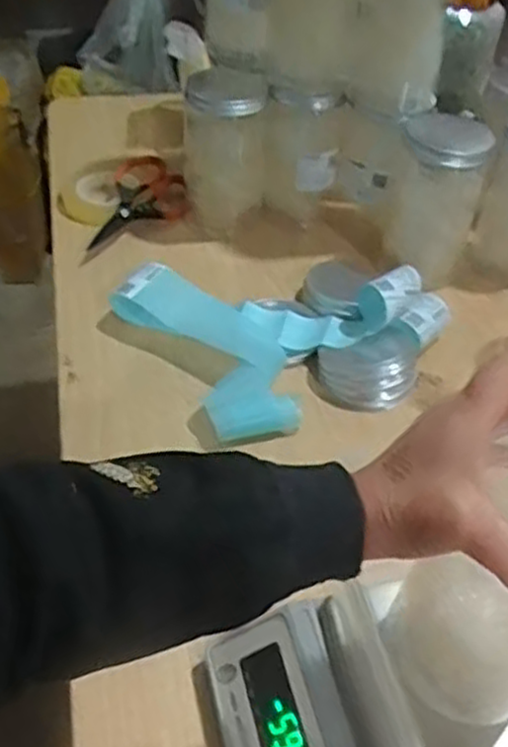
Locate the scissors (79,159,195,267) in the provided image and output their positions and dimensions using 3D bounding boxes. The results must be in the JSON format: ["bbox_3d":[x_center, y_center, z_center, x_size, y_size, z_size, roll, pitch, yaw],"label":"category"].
[{"bbox_3d":[-0.162,-0.212,0.984,0.103,0.031,0.176,46,63,1],"label":"scissors"}]

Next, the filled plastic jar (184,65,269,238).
[{"bbox_3d":[-0.038,-0.268,0.955,0.095,0.189,0.091,-2,44,-6],"label":"filled plastic jar"}]

